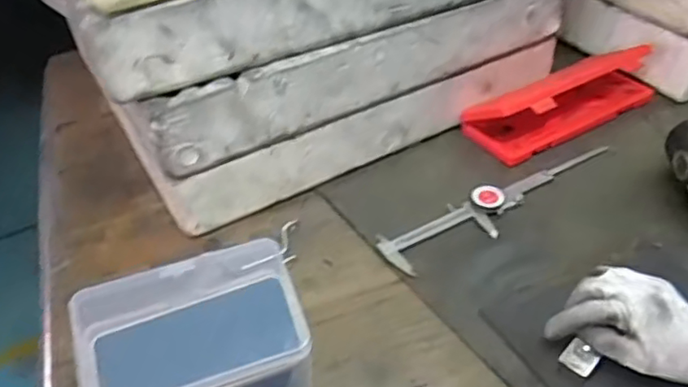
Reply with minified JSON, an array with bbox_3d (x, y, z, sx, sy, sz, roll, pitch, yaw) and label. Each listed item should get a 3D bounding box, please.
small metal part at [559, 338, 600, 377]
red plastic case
[{"bbox_3d":[0.203,0.141,0.527,0.027,0.006,0.025,34,78,28],"label":"small metal part"},{"bbox_3d":[0.285,-0.130,0.806,0.256,0.074,0.100,-24,46,-21],"label":"red plastic case"}]

